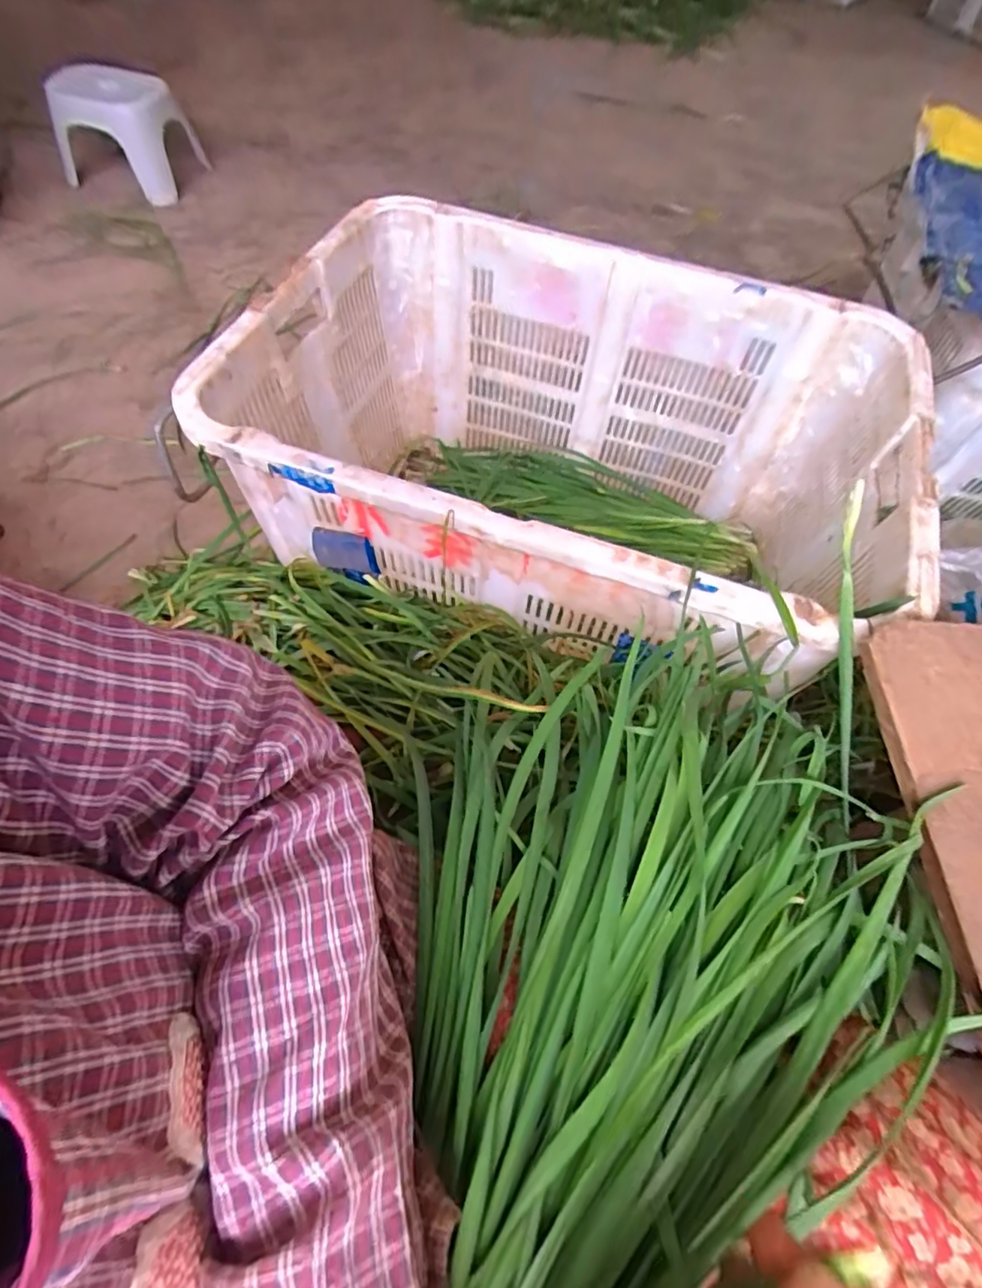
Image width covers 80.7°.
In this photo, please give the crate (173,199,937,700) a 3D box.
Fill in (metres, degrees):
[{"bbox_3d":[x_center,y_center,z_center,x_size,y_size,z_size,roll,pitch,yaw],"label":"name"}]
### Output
[{"bbox_3d":[0.081,-0.200,0.716,0.662,0.336,0.470,19,62,7],"label":"crate"}]

